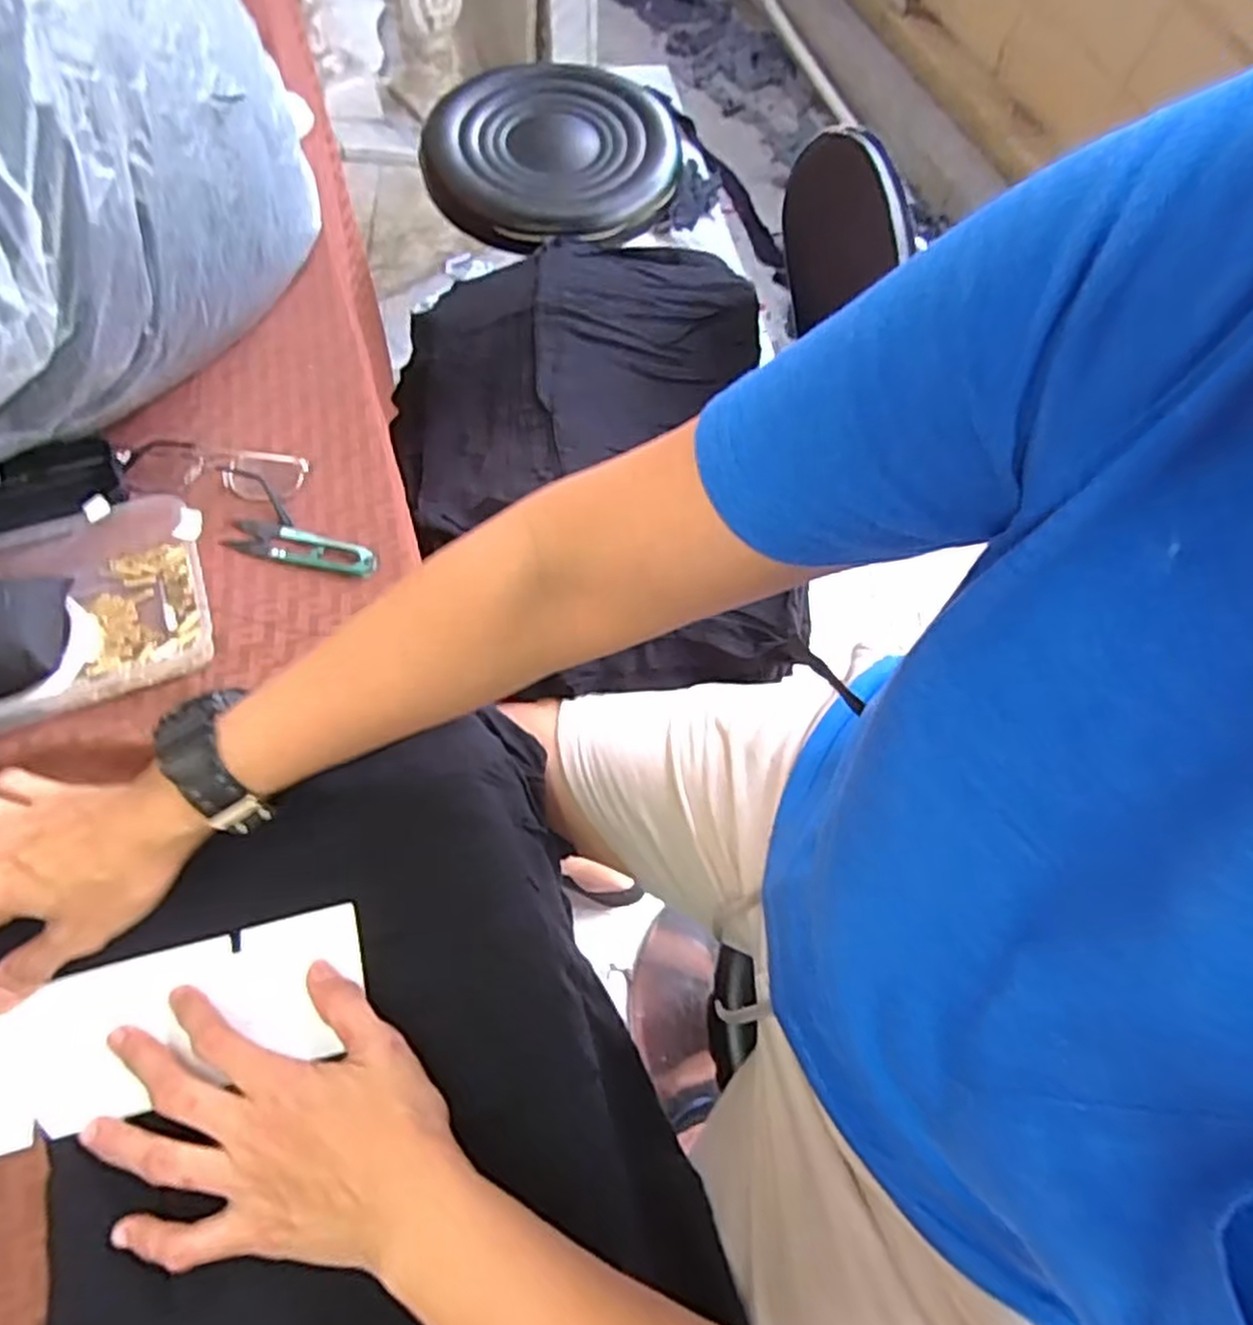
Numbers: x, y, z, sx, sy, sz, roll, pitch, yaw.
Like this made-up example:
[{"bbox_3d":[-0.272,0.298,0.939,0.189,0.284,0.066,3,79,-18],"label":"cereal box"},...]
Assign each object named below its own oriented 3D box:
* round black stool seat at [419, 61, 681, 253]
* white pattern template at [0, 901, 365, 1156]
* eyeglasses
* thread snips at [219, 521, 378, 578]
[{"bbox_3d":[-0.094,-0.623,0.949,0.301,0.055,0.286,1,66,-3],"label":"round black stool seat"},{"bbox_3d":[-0.251,0.186,0.389,0.230,0.010,0.075,-17,66,-12],"label":"white pattern template"},{"bbox_3d":[-0.283,-0.126,0.522,0.119,0.021,0.044,7,64,1],"label":"eyeglasses"},{"bbox_3d":[-0.214,-0.075,0.510,0.100,0.005,0.026,13,64,4],"label":"thread snips"}]

